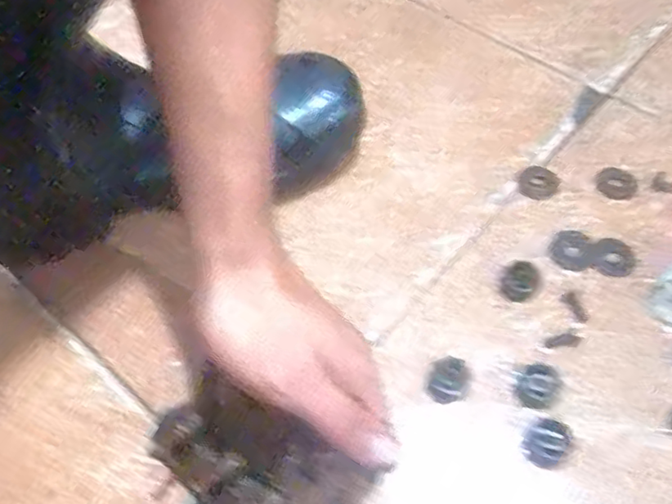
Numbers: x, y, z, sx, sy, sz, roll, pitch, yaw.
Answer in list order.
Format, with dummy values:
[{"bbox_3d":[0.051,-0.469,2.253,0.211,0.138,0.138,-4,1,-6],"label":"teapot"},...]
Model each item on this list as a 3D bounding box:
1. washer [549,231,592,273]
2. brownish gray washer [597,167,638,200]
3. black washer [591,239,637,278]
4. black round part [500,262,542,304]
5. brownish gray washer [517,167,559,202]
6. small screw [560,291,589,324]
[{"bbox_3d":[0.155,-0.001,0.408,0.025,0.004,0.033,13,59,12],"label":"washer"},{"bbox_3d":[0.198,-0.049,0.436,0.027,0.004,0.029,-2,57,3],"label":"brownish gray washer"},{"bbox_3d":[0.181,0.004,0.402,0.025,0.004,0.030,15,60,13],"label":"black washer"},{"bbox_3d":[0.118,0.019,0.394,0.024,0.006,0.027,39,67,24],"label":"black round part"},{"bbox_3d":[0.144,-0.050,0.441,0.027,0.004,0.031,19,61,15],"label":"brownish gray washer"},{"bbox_3d":[0.149,0.034,0.385,0.010,0.004,0.022,-23,59,-11],"label":"small screw"}]

